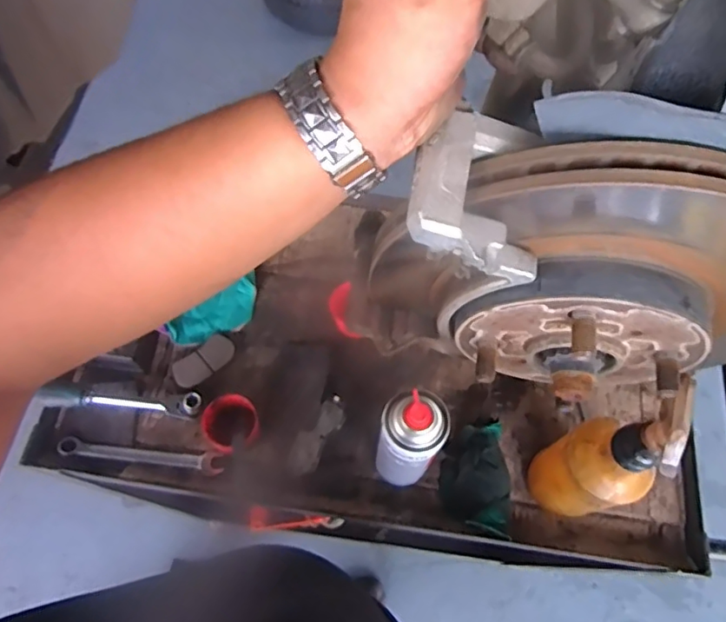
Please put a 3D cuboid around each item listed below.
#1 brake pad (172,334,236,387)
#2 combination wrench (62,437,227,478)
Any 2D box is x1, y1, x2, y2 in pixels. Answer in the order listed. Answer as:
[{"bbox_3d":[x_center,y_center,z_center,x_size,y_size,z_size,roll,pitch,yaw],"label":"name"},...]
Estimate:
[{"bbox_3d":[-0.216,0.070,0.758,0.087,0.020,0.045,-36,72,-16],"label":"brake pad"},{"bbox_3d":[-0.280,0.183,0.705,0.203,0.018,0.027,6,66,1],"label":"combination wrench"}]

